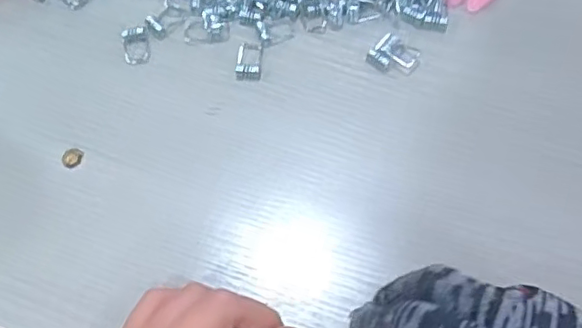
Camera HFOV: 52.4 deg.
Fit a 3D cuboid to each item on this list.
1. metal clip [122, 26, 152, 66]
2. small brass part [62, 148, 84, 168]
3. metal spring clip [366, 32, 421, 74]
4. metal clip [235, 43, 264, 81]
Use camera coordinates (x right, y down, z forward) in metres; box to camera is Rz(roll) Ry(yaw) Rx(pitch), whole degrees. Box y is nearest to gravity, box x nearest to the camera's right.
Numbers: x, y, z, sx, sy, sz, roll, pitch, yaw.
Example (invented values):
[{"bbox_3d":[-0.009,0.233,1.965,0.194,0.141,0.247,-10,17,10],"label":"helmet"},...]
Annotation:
[{"bbox_3d":[-0.093,-0.072,0.354,0.016,0.006,0.024,-9,67,-2],"label":"metal clip"},{"bbox_3d":[-0.122,-0.004,0.330,0.011,0.004,0.012,-1,67,2],"label":"small brass part"},{"bbox_3d":[0.061,-0.063,0.343,0.026,0.010,0.025,32,71,15],"label":"metal spring clip"},{"bbox_3d":[-0.024,-0.062,0.346,0.015,0.006,0.024,2,67,3],"label":"metal clip"}]

